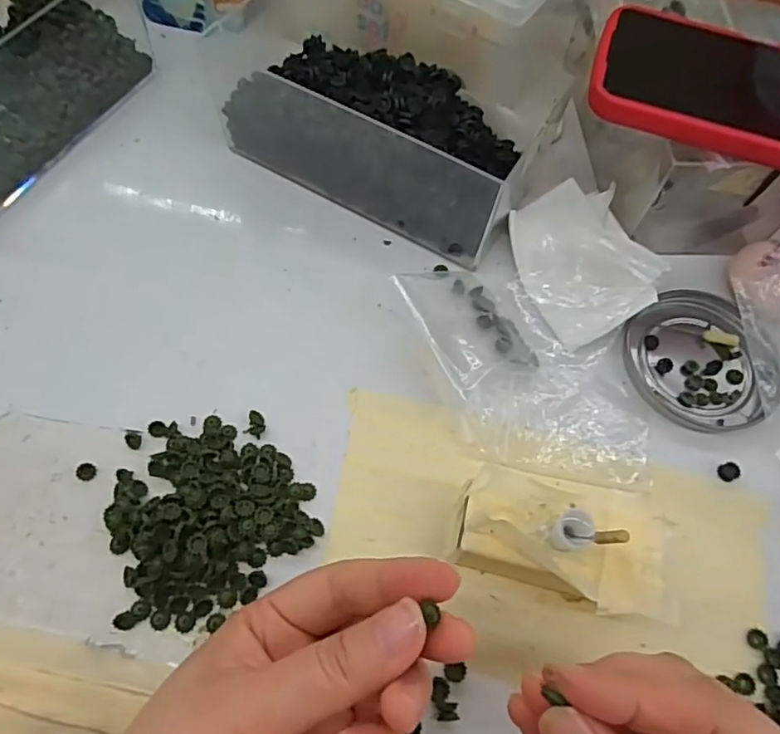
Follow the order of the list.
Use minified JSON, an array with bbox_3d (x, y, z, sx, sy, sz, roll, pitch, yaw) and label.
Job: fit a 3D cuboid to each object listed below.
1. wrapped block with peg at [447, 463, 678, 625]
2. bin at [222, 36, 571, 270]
[{"bbox_3d":[0.070,0.073,0.240,0.087,0.042,0.048,10,63,1],"label":"wrapped block with peg"},{"bbox_3d":[0.003,-0.145,0.337,0.169,0.057,0.120,23,64,8],"label":"bin"}]

